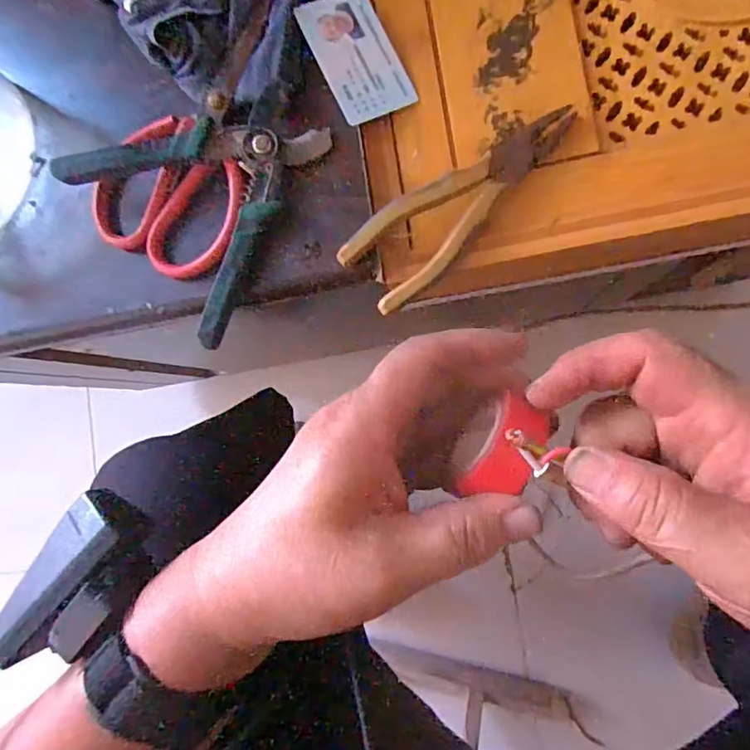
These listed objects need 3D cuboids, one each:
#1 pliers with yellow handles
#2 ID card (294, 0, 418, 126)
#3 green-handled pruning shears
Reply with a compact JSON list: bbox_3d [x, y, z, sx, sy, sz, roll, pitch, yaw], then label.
[{"bbox_3d":[0.057,-0.110,0.347,0.165,0.029,0.054,-39,82,4],"label":"pliers with yellow handles"},{"bbox_3d":[-0.012,-0.215,0.366,0.055,0.004,0.085,-26,91,-15],"label":"ID card"},{"bbox_3d":[-0.132,-0.125,0.372,0.144,0.036,0.155,30,91,9],"label":"green-handled pruning shears"}]

